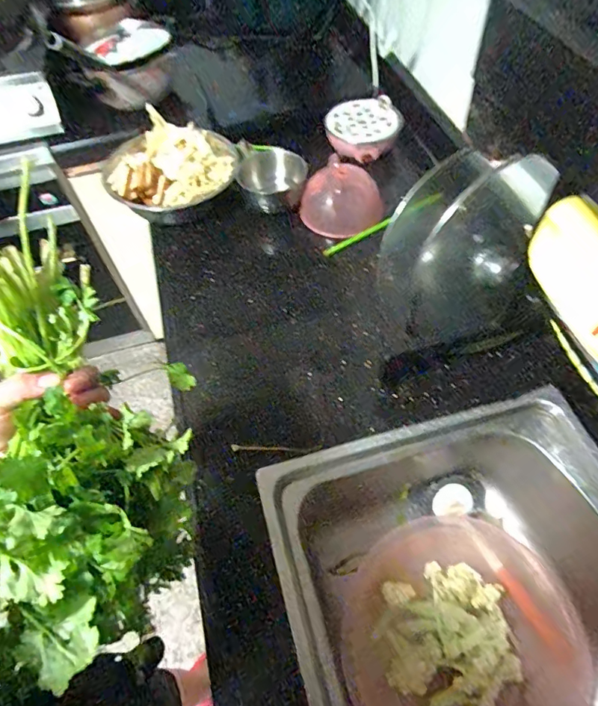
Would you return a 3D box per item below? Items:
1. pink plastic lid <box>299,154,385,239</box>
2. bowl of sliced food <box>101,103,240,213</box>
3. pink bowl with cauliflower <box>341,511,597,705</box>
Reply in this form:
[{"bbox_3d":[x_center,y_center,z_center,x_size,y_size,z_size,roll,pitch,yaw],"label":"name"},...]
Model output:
[{"bbox_3d":[0.075,-0.264,0.825,0.135,0.050,0.129,37,105,26],"label":"pink plastic lid"},{"bbox_3d":[-0.243,-0.367,0.889,0.239,0.070,0.236,-2,56,3],"label":"bowl of sliced food"},{"bbox_3d":[0.229,0.400,0.621,0.322,0.101,0.326,-2,56,3],"label":"pink bowl with cauliflower"}]

